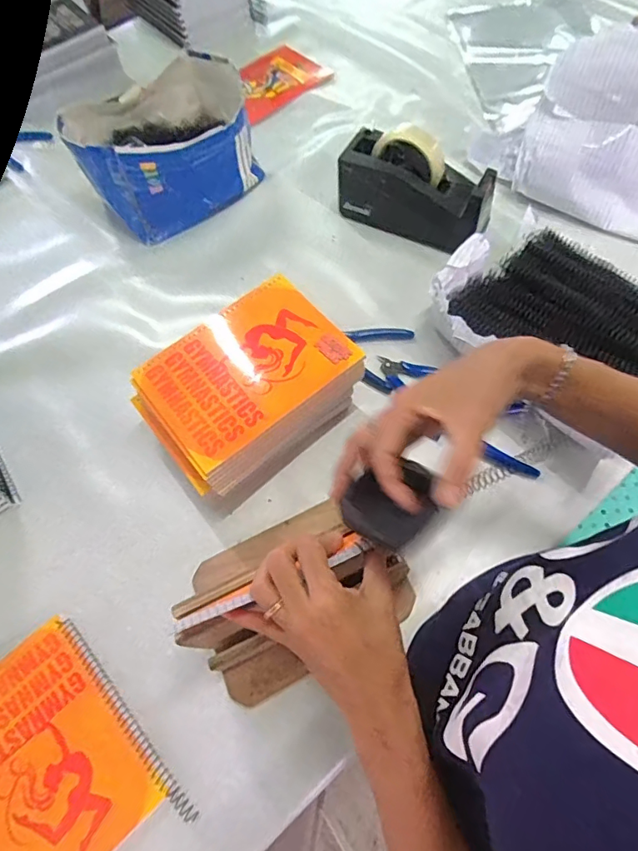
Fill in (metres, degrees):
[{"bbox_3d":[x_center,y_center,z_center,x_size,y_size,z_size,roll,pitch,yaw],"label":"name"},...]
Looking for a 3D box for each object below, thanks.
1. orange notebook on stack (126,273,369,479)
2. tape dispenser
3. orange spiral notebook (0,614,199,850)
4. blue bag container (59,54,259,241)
[{"bbox_3d":[-0.076,-0.064,0.509,0.200,0.007,0.148,-37,68,-13],"label":"orange notebook on stack"},{"bbox_3d":[0.129,-0.324,0.655,0.200,0.109,0.075,26,69,15],"label":"tape dispenser"},{"bbox_3d":[-0.248,0.304,0.438,0.157,0.013,0.206,-40,69,-14],"label":"orange spiral notebook"},{"bbox_3d":[-0.214,-0.399,0.706,0.241,0.129,0.189,-25,66,-8],"label":"blue bag container"}]

